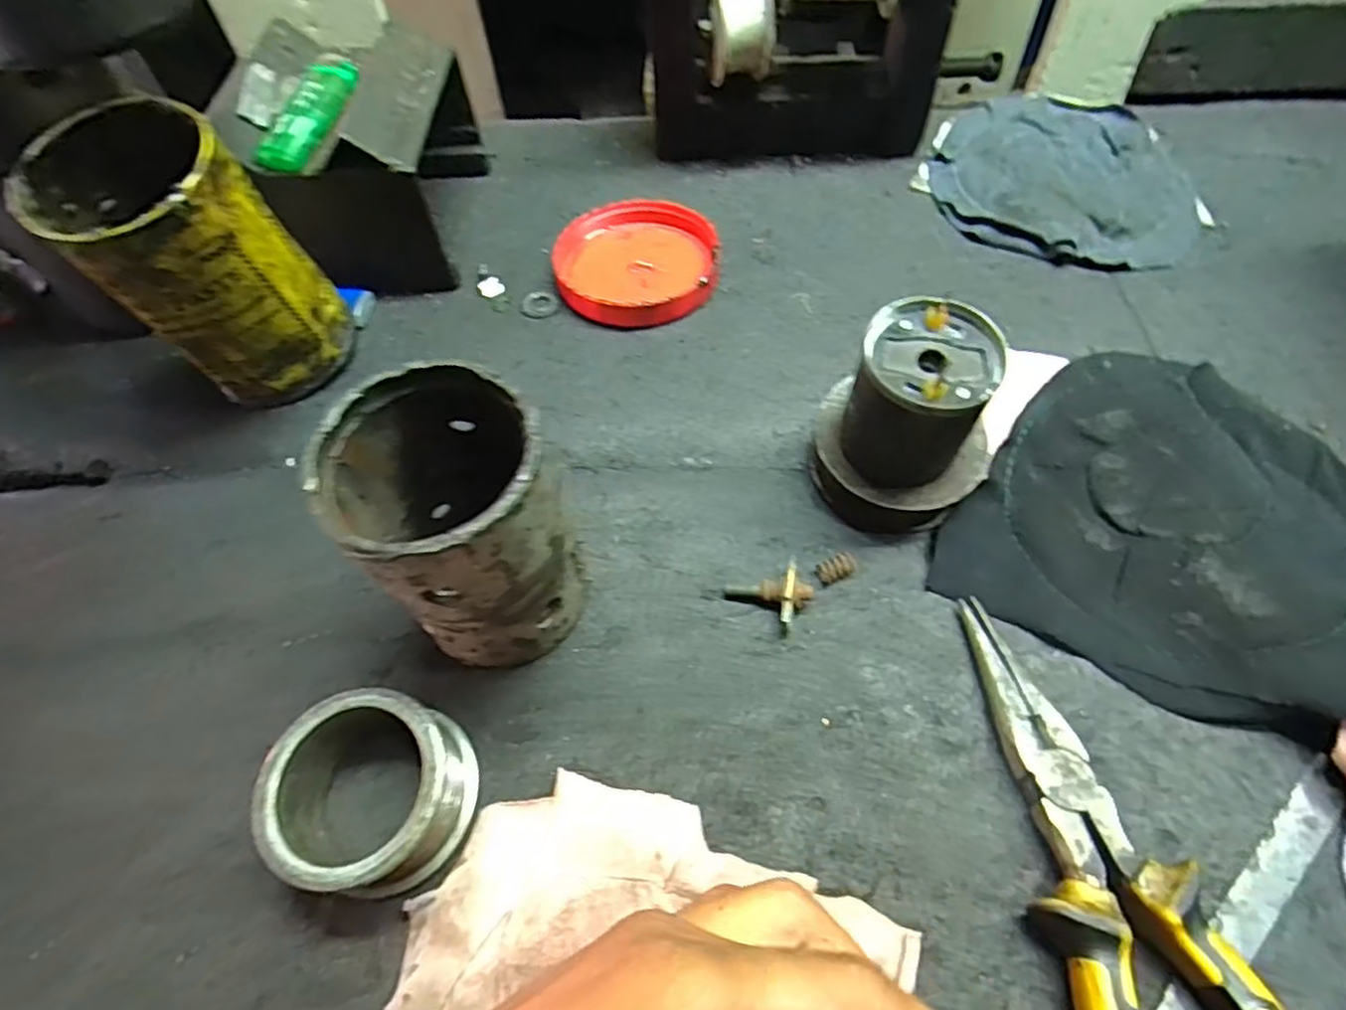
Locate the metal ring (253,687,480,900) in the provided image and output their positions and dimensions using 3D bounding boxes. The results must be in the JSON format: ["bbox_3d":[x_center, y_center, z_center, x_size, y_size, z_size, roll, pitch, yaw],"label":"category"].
[{"bbox_3d":[-0.102,0.098,0.238,0.060,0.036,0.059,-2,57,3],"label":"metal ring"}]

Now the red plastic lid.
[{"bbox_3d":[-0.020,-0.134,0.384,0.089,0.020,0.084,-2,57,3],"label":"red plastic lid"}]

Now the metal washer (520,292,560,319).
[{"bbox_3d":[-0.073,-0.110,0.379,0.020,0.004,0.019,-2,57,3],"label":"metal washer"}]

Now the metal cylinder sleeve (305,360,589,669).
[{"bbox_3d":[-0.070,0.012,0.243,0.068,0.111,0.063,-2,57,3],"label":"metal cylinder sleeve"}]

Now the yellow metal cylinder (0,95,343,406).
[{"bbox_3d":[-0.207,-0.103,0.315,0.080,0.124,0.079,39,68,25],"label":"yellow metal cylinder"}]

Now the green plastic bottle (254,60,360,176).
[{"bbox_3d":[-0.179,-0.193,0.342,0.023,0.017,0.075,6,57,7],"label":"green plastic bottle"}]

